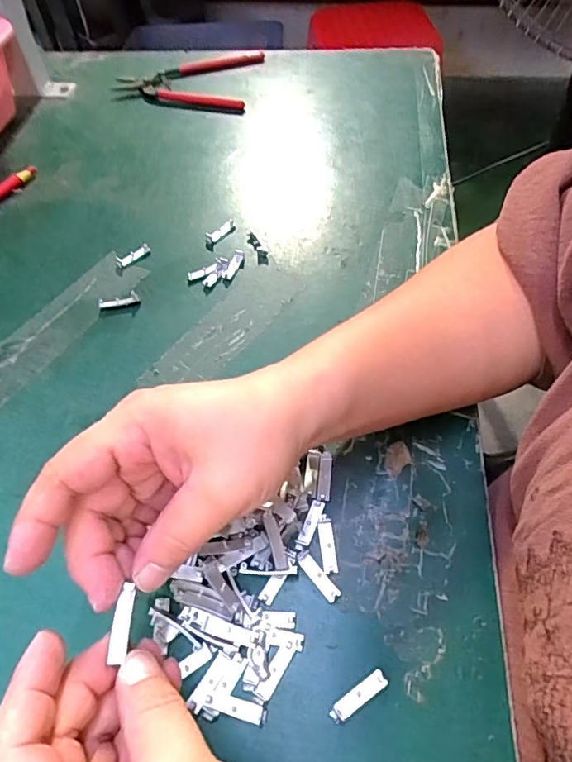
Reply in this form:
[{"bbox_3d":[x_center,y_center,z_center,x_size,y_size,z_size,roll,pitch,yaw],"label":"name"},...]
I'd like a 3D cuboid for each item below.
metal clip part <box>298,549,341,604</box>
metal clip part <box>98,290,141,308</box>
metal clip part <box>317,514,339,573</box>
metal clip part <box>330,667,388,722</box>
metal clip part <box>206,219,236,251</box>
[{"bbox_3d":[0.016,0.098,0.257,0.008,0.004,0.027,-34,60,-18],"label":"metal clip part"},{"bbox_3d":[-0.123,-0.059,0.373,0.029,0.005,0.011,-14,56,-6],"label":"metal clip part"},{"bbox_3d":[0.022,0.085,0.265,0.008,0.004,0.029,-6,56,-1],"label":"metal clip part"},{"bbox_3d":[0.033,0.141,0.227,0.029,0.004,0.007,-30,59,-16],"label":"metal clip part"},{"bbox_3d":[-0.055,-0.121,0.414,0.014,0.004,0.036,28,62,21],"label":"metal clip part"}]

